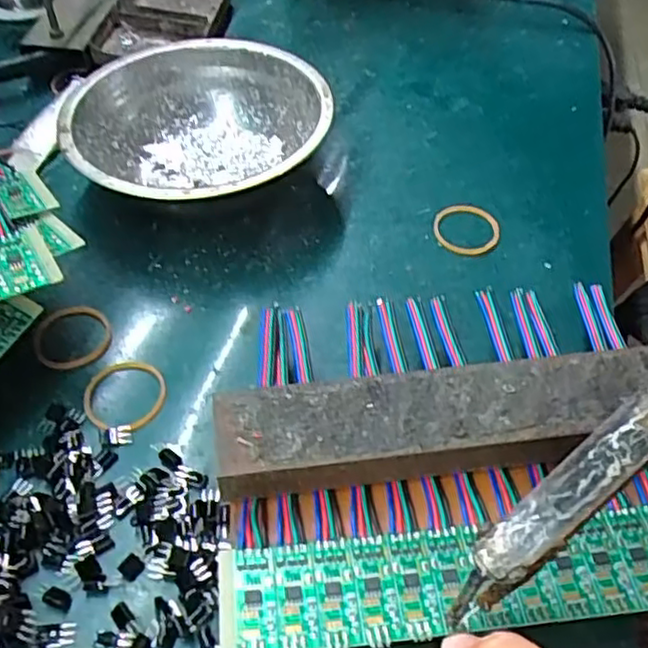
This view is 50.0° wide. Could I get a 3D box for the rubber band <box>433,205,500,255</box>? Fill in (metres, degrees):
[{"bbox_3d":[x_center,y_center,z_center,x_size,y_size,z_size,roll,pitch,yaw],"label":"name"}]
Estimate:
[{"bbox_3d":[0.069,-0.047,0.335,0.030,0.004,0.033,1,50,-1],"label":"rubber band"}]

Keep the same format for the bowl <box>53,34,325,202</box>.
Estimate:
[{"bbox_3d":[-0.062,-0.092,0.347,0.121,0.041,0.123,1,50,-1],"label":"bowl"}]

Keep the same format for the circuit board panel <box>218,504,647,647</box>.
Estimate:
[{"bbox_3d":[0.051,0.076,0.213,0.163,0.004,0.033,-5,51,-4],"label":"circuit board panel"}]

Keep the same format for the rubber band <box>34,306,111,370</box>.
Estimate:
[{"bbox_3d":[-0.106,0.004,0.292,0.030,0.004,0.033,-3,50,-4],"label":"rubber band"}]

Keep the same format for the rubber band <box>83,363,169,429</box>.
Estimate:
[{"bbox_3d":[-0.078,0.027,0.273,0.032,0.004,0.033,1,50,-1],"label":"rubber band"}]

